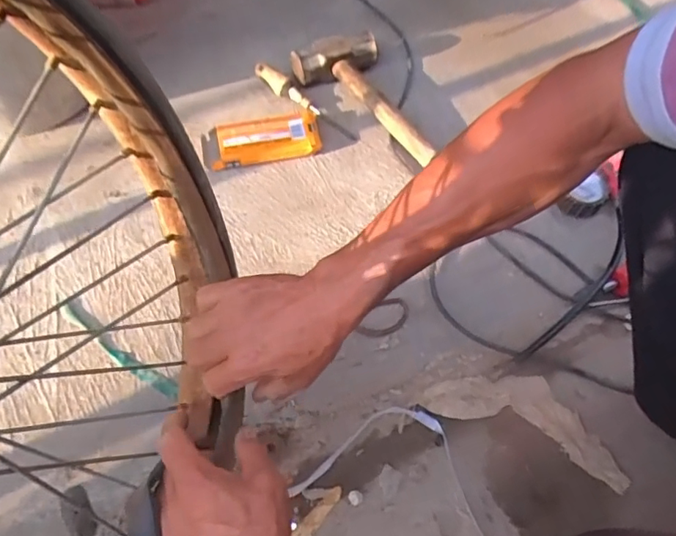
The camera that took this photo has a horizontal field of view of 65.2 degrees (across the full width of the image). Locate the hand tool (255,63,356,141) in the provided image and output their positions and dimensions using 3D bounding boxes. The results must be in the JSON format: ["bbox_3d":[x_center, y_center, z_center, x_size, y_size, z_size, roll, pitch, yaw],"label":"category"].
[{"bbox_3d":[-0.052,-0.273,0.862,0.199,0.033,0.023,40,59,10],"label":"hand tool"}]

